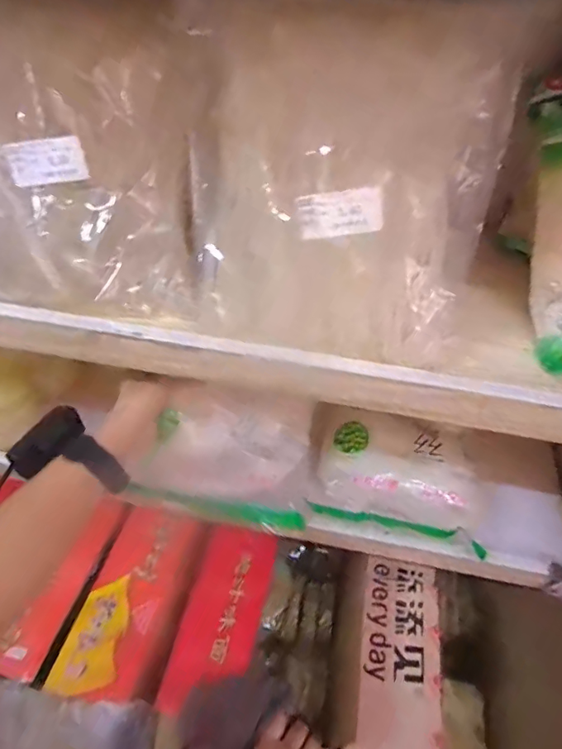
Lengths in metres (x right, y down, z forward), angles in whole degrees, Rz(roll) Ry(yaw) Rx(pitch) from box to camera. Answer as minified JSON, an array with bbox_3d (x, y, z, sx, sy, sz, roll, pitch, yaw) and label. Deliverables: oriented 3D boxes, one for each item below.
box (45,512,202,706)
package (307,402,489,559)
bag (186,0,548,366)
[{"bbox_3d":[-0.201,0.296,0.638,0.109,0.040,0.242,11,46,6],"label":"box"},{"bbox_3d":[0.146,0.115,0.586,0.207,0.058,0.135,11,46,7],"label":"package"},{"bbox_3d":[0.038,-0.130,0.338,0.205,0.220,0.083,13,46,9],"label":"bag"}]

